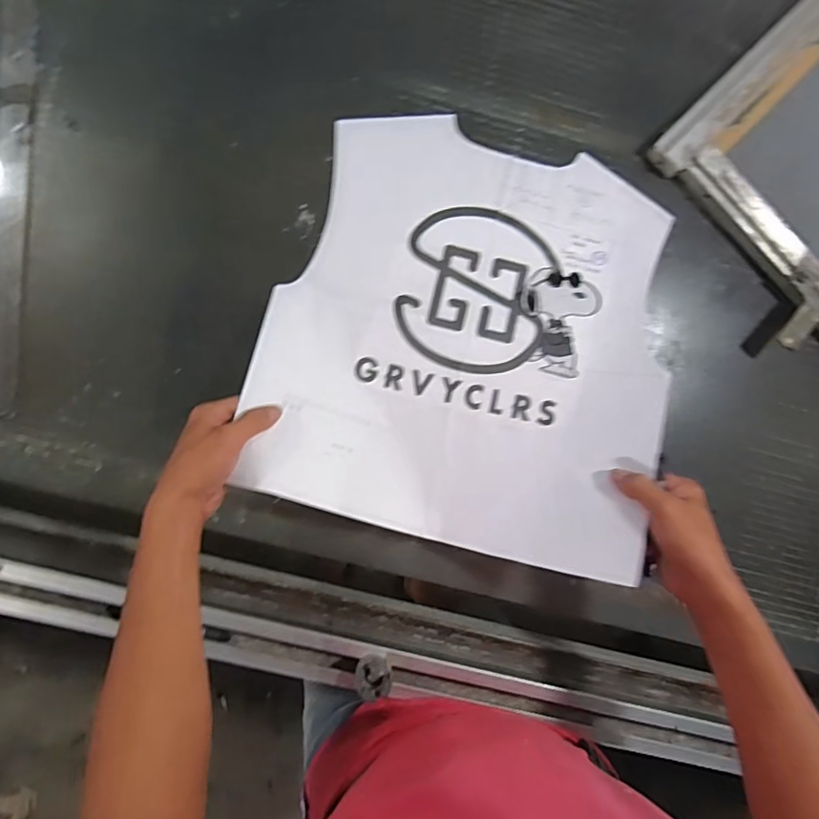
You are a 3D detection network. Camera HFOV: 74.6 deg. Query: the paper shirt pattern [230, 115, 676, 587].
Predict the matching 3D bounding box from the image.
[{"bbox_3d":[0.064,-0.080,0.546,0.390,0.129,0.424,15,91,-6],"label":"paper shirt pattern"}]

